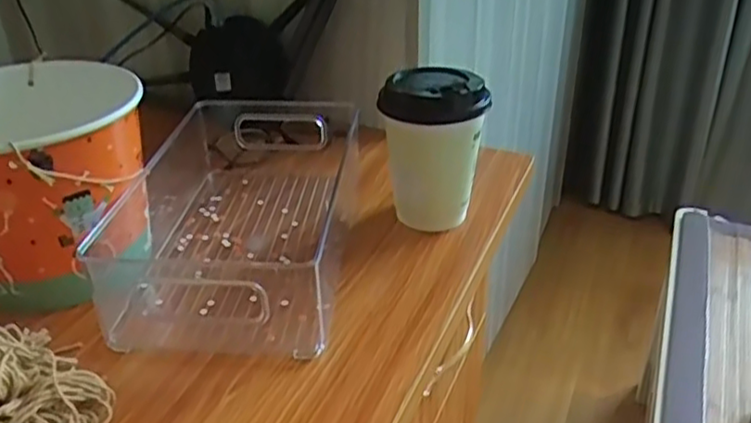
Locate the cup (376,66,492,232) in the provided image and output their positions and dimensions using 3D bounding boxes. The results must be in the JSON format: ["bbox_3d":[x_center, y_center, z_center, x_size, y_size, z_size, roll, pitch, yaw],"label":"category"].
[{"bbox_3d":[0.046,-0.042,0.544,0.078,0.124,0.087,3,31,7],"label":"cup"}]

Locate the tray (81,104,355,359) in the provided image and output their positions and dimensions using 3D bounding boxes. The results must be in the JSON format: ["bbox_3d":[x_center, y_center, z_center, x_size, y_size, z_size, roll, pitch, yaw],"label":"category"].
[{"bbox_3d":[-0.113,-0.019,0.563,0.181,0.077,0.322,1,31,4],"label":"tray"}]

